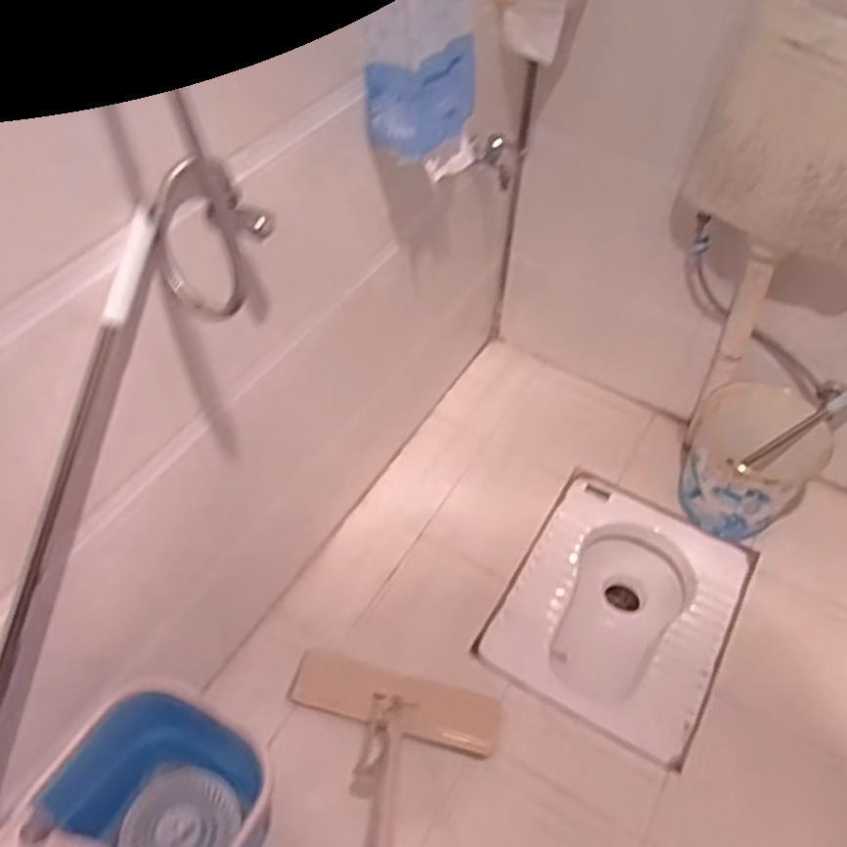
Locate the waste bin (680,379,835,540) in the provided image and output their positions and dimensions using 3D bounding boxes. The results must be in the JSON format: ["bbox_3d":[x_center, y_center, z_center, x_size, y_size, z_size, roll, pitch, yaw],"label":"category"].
[{"bbox_3d":[0.712,0.084,1.694,0.266,0.316,0.279,32,55,23],"label":"waste bin"}]

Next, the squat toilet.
[{"bbox_3d":[0.415,0.451,1.719,0.433,0.264,0.570,26,53,19],"label":"squat toilet"}]

